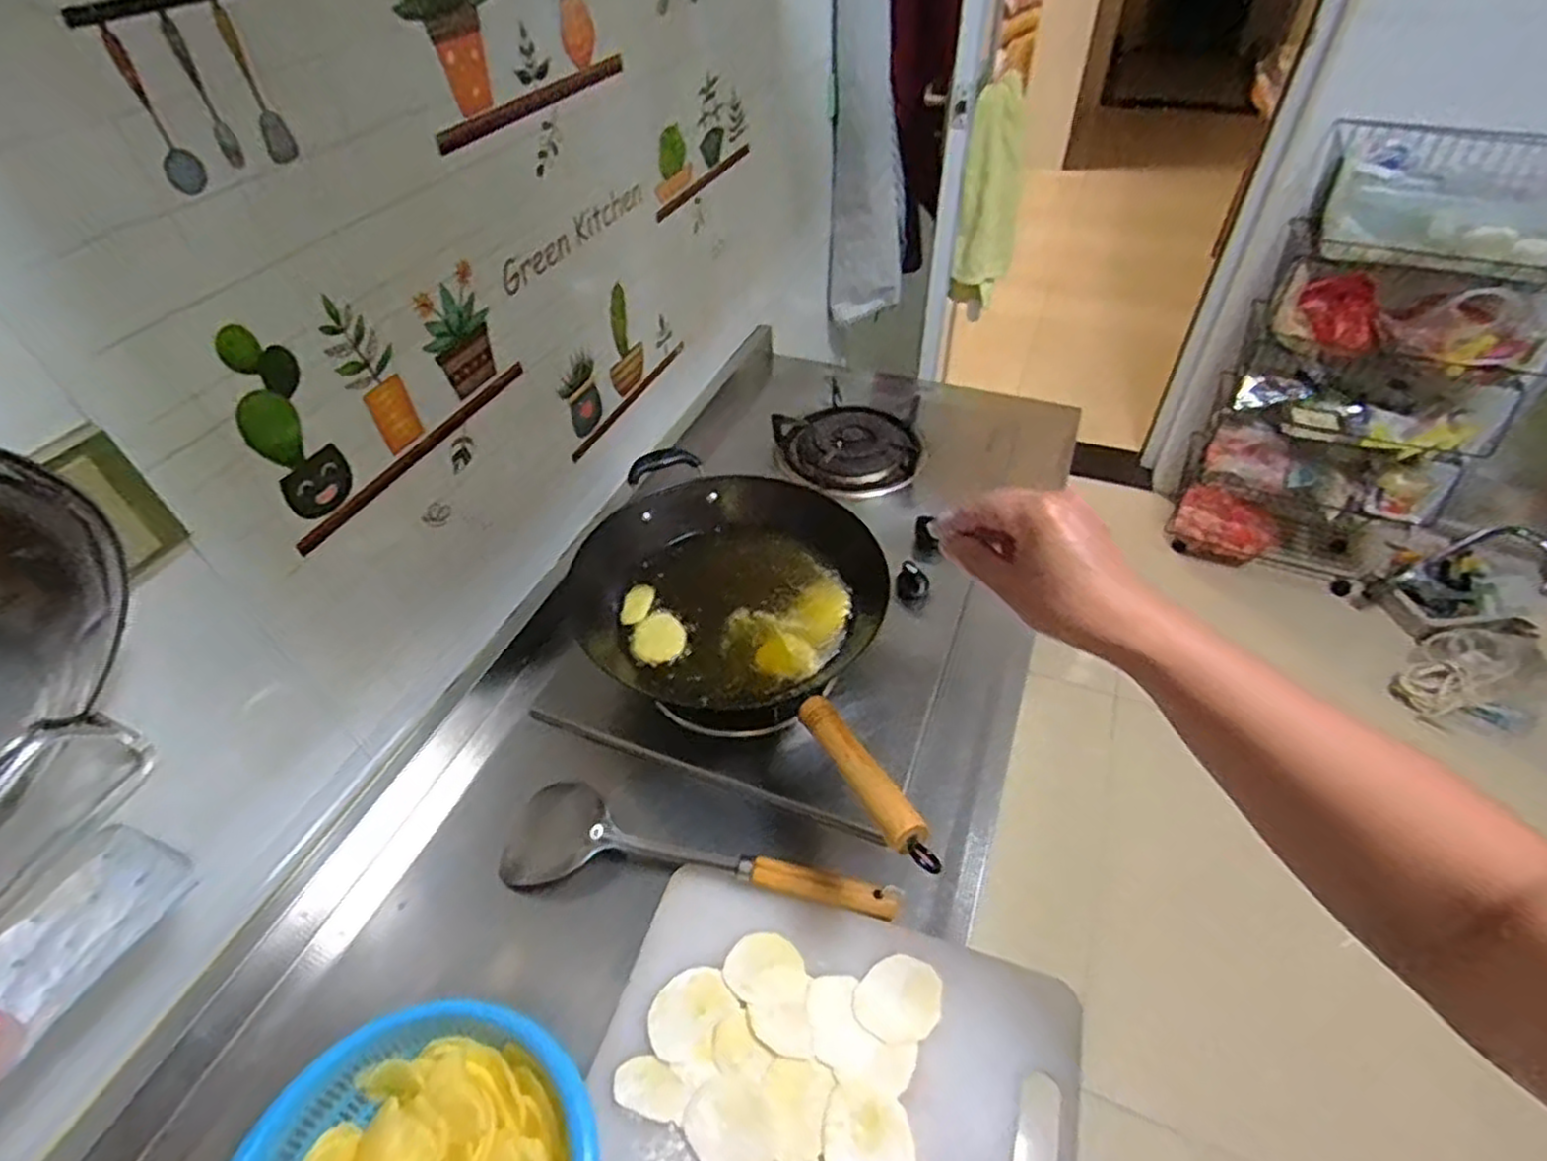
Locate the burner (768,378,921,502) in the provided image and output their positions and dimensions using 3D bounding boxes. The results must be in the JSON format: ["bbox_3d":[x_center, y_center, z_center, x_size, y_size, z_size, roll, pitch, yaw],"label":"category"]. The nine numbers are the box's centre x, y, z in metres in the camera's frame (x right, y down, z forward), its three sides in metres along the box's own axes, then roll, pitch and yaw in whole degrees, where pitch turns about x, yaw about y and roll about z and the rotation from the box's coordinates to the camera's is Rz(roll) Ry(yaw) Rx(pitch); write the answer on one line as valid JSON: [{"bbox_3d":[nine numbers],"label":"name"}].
[{"bbox_3d":[0.107,-0.205,1.055,0.213,0.046,0.202,2,46,4],"label":"burner"}]

